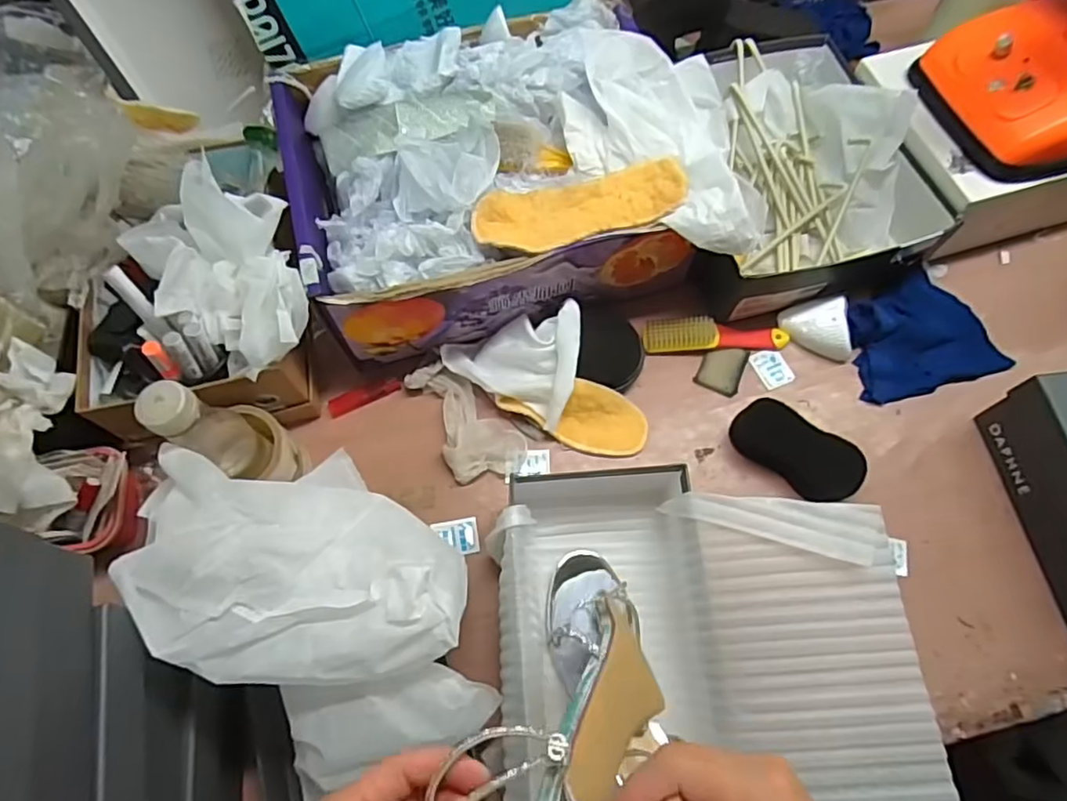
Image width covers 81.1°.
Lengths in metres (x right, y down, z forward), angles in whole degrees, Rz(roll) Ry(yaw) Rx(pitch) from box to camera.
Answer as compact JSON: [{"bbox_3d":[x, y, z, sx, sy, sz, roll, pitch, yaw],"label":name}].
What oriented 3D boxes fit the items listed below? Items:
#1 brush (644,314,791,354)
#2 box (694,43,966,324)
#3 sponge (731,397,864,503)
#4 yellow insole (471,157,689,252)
[{"bbox_3d":[0.202,-0.074,0.688,0.155,0.022,0.035,-2,67,0],"label":"brush"},{"bbox_3d":[0.293,-0.276,0.727,0.259,0.108,0.333,-12,67,-5],"label":"box"},{"bbox_3d":[0.264,0.050,0.630,0.127,0.037,0.060,38,72,15],"label":"sponge"},{"bbox_3d":[0.045,-0.182,0.592,0.201,0.024,0.068,-12,67,-5],"label":"yellow insole"}]

